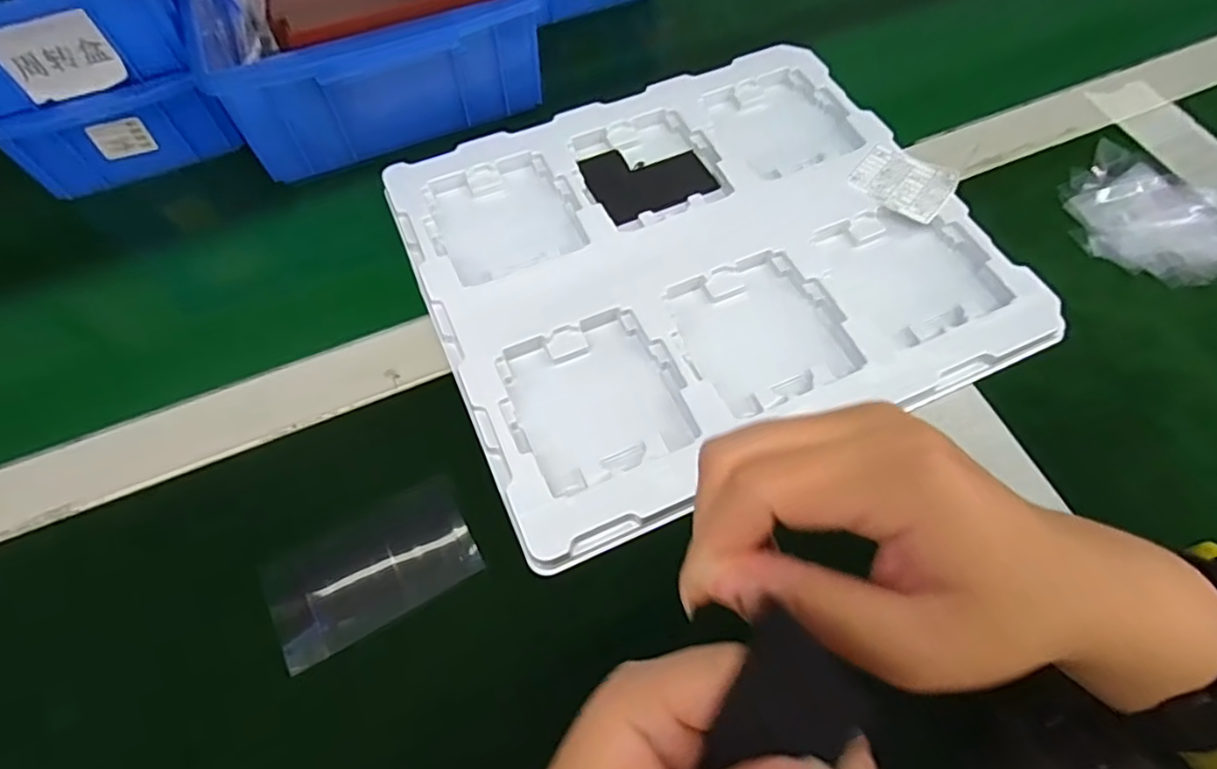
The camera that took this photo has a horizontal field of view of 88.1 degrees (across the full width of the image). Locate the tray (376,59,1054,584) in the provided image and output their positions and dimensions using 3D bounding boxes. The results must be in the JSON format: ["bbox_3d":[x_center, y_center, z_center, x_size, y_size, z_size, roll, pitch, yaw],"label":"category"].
[{"bbox_3d":[0.053,-0.081,0.377,0.315,0.017,0.273,-22,65,-10],"label":"tray"}]

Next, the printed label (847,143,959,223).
[{"bbox_3d":[0.186,-0.129,0.399,0.057,0.010,0.047,38,70,18],"label":"printed label"}]

